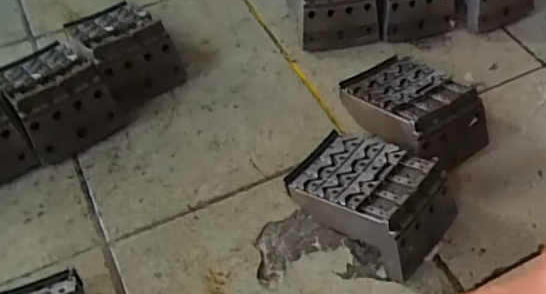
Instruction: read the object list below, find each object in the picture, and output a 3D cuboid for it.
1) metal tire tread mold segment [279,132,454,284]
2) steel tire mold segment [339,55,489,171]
[{"bbox_3d":[0.087,0.035,0.497,0.137,0.065,0.091,36,60,24],"label":"metal tire tread mold segment"},{"bbox_3d":[0.136,-0.042,0.557,0.090,0.064,0.140,-27,57,-20],"label":"steel tire mold segment"}]

